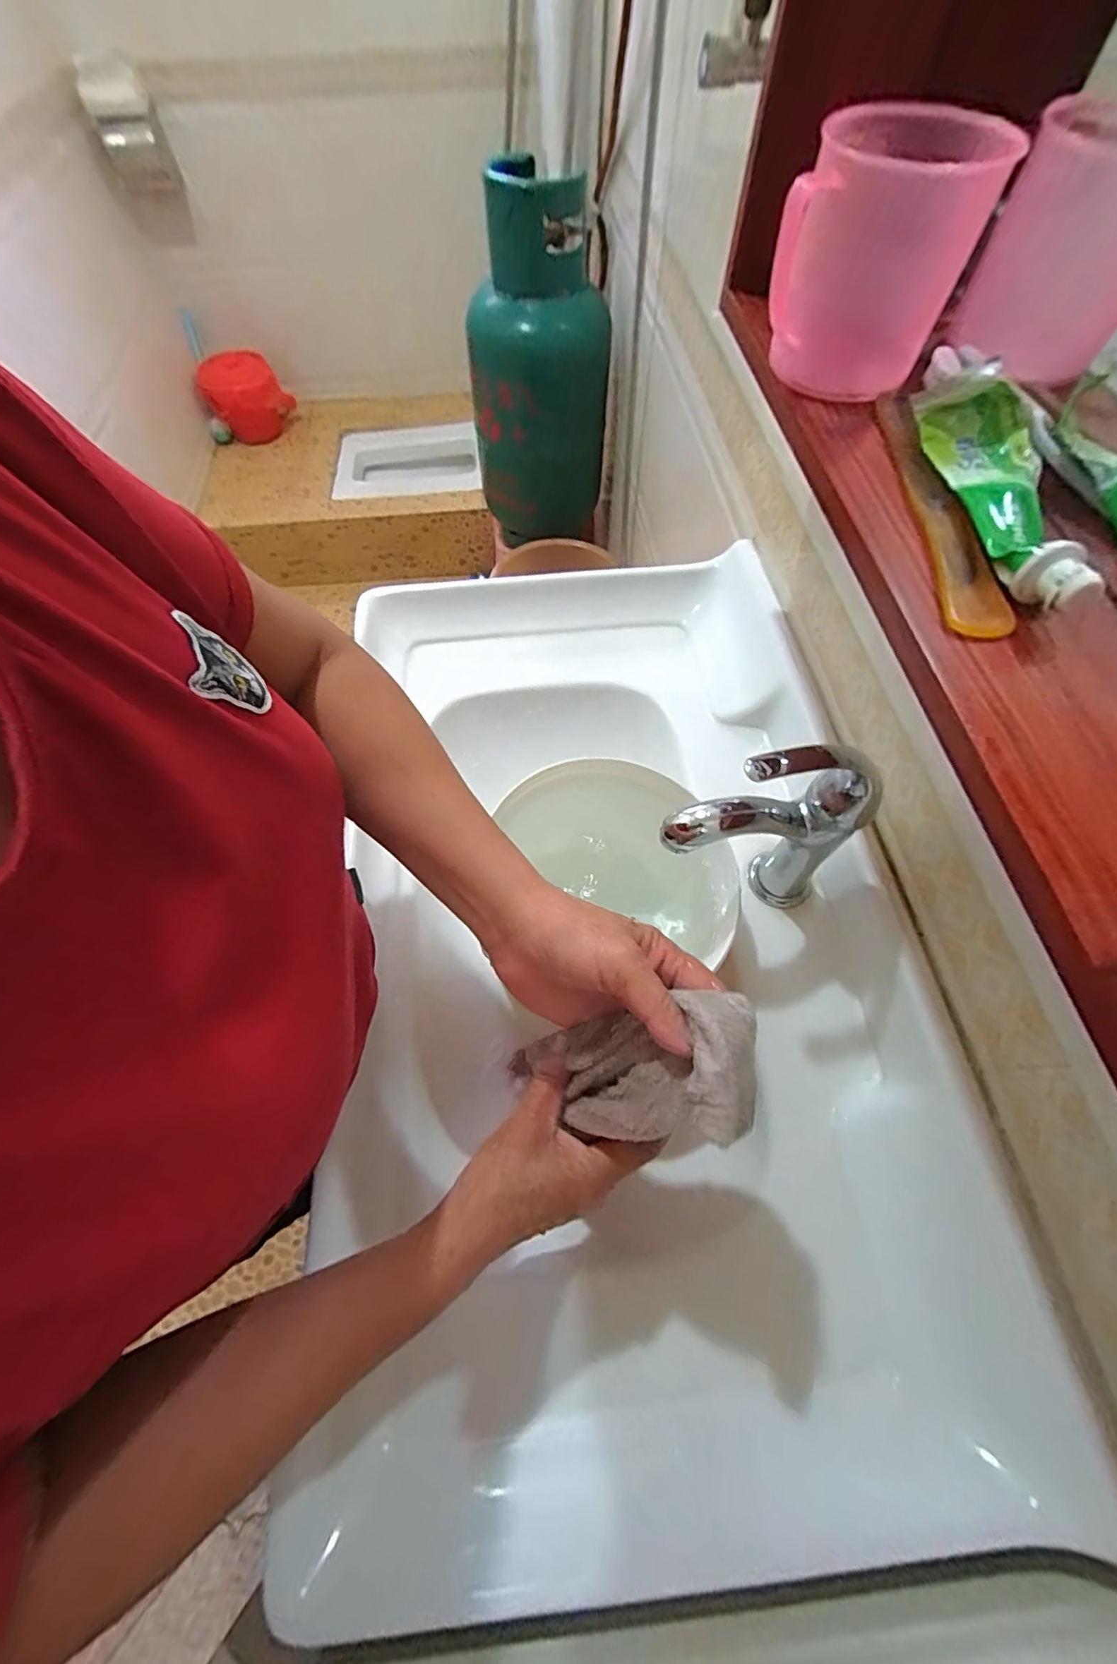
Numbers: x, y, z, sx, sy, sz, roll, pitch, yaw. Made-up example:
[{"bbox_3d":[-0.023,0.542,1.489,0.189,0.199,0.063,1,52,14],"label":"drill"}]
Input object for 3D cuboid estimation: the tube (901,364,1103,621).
[{"bbox_3d":[0.218,-0.167,0.256,0.044,0.031,0.154,0,63,0],"label":"tube"}]

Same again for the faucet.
[{"bbox_3d":[0.152,0.009,0.410,0.148,0.216,0.057,-16,64,-8],"label":"faucet"}]

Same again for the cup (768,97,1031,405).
[{"bbox_3d":[0.172,-0.312,0.296,0.087,0.097,0.100,25,66,13],"label":"cup"}]

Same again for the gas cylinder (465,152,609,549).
[{"bbox_3d":[-0.044,-0.987,1.198,0.298,0.592,0.263,2,63,2],"label":"gas cylinder"}]

